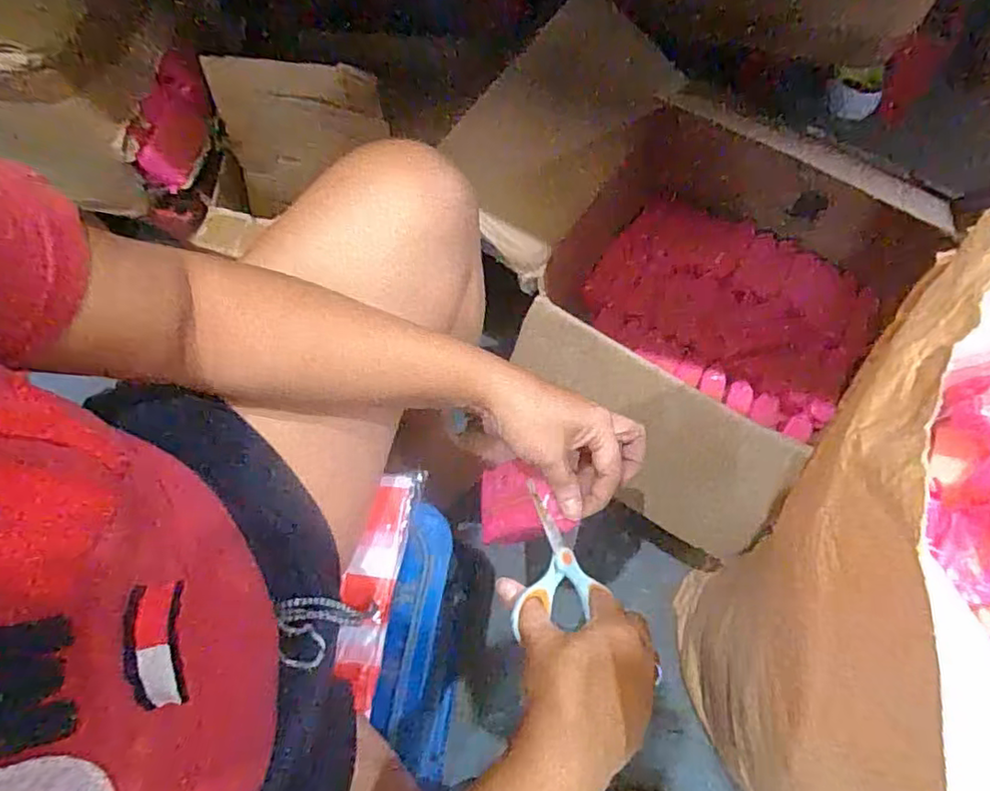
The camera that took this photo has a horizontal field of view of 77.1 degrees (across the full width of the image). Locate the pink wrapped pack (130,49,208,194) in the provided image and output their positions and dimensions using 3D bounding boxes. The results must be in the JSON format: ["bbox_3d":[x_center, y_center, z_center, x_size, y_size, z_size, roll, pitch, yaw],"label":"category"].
[{"bbox_3d":[-0.387,-0.334,0.745,0.072,0.180,0.040,8,45,-33],"label":"pink wrapped pack"}]

